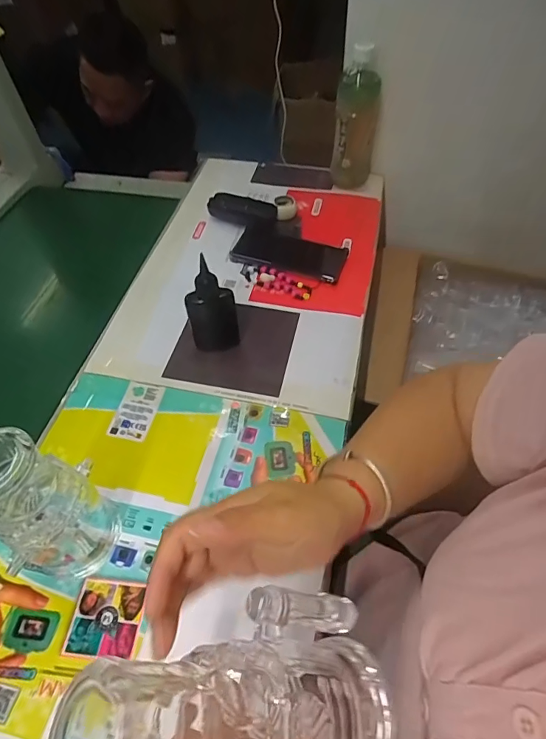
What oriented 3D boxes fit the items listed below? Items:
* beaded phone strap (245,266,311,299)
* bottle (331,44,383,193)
[{"bbox_3d":[0.007,-0.124,0.631,0.100,0.011,0.035,22,57,17],"label":"beaded phone strap"},{"bbox_3d":[0.132,-0.392,0.710,0.064,0.204,0.062,11,54,10],"label":"bottle"}]

